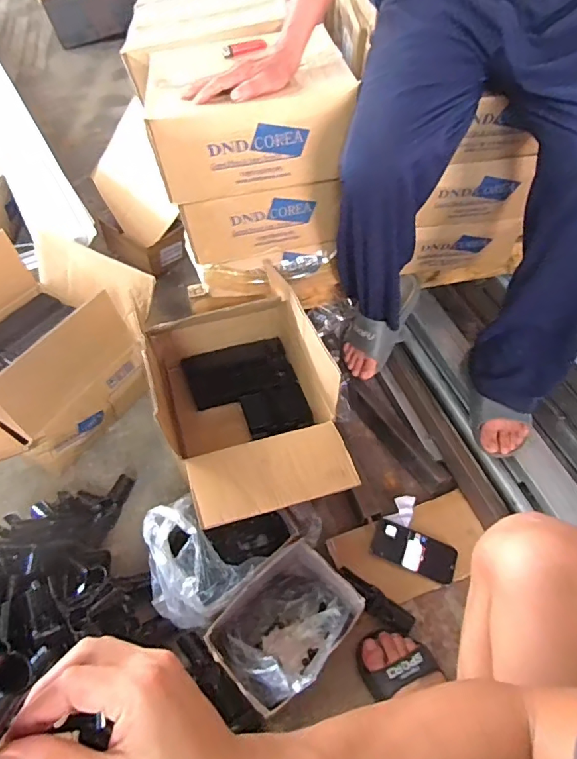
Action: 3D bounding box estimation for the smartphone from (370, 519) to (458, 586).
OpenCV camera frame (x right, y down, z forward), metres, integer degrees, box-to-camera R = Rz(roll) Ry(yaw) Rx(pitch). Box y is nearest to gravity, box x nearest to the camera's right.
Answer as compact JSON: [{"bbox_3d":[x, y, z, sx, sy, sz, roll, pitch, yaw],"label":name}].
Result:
[{"bbox_3d":[0.226,0.306,0.852,0.148,0.013,0.070,22,57,8],"label":"smartphone"}]

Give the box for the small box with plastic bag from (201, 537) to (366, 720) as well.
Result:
[{"bbox_3d":[-0.004,0.376,0.724,0.149,0.105,0.204,37,60,23],"label":"small box with plastic bag"}]

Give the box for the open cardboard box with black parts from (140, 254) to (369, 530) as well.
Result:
[{"bbox_3d":[-0.084,0.026,0.880,0.284,0.239,0.464,-14,55,-12],"label":"open cardboard box with black parts"}]

